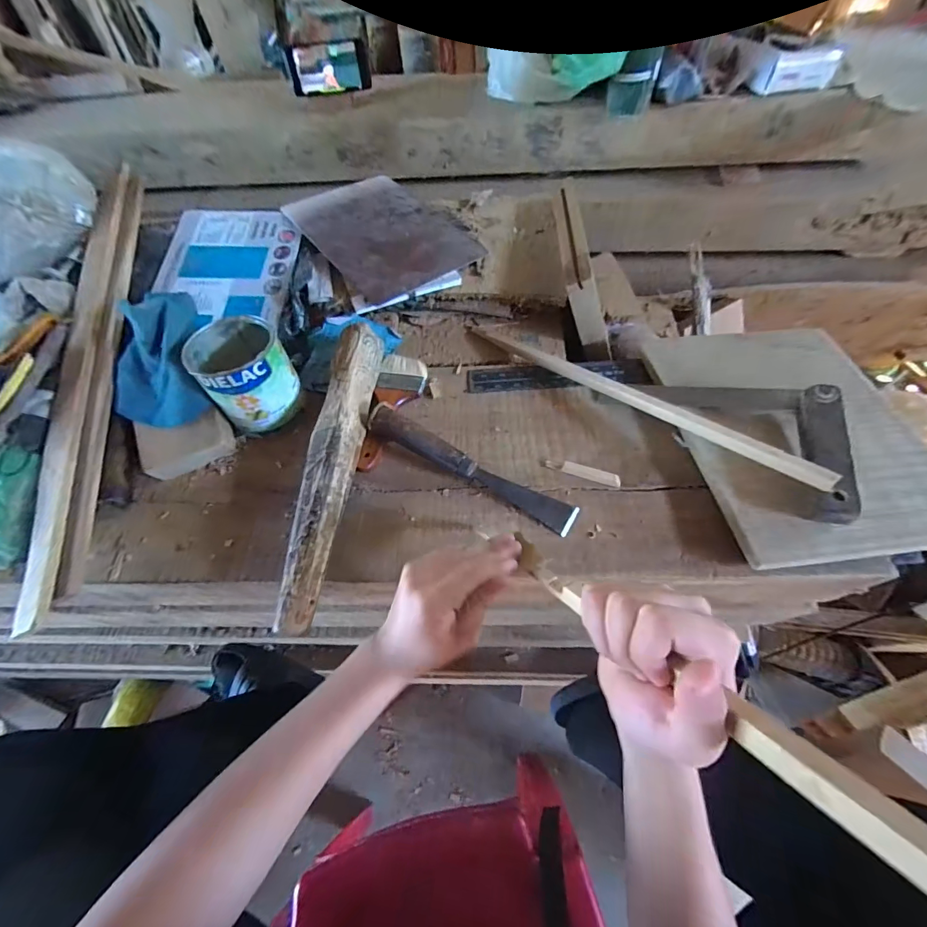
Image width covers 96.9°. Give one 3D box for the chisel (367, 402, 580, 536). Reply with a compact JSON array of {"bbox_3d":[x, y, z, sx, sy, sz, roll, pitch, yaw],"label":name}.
[{"bbox_3d":[0.002,0.001,0.455,0.255,0.047,0.032,24,62,19],"label":"chisel"}]

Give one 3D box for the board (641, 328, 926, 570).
[{"bbox_3d":[0.371,-0.046,0.457,0.231,0.024,0.302,-7,57,0],"label":"board"}]

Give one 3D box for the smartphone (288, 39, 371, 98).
[{"bbox_3d":[-0.267,-0.790,0.822,0.156,0.072,0.018,-4,42,1],"label":"smartphone"}]

